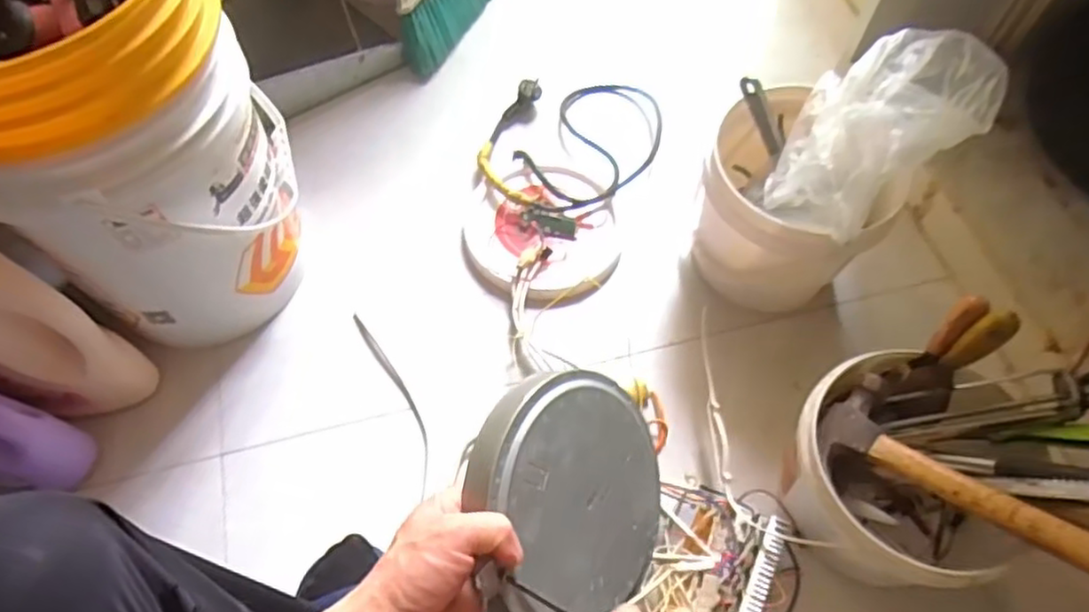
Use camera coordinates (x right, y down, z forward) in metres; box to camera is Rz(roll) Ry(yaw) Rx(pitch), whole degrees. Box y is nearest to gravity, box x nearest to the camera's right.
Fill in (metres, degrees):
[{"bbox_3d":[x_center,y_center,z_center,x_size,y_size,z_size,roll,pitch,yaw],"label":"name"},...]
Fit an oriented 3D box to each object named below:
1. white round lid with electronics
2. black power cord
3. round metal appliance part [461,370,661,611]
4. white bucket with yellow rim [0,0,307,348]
[{"bbox_3d":[-0.003,-0.105,0.965,0.209,0.037,0.215,0,61,0],"label":"white round lid with electronics"},{"bbox_3d":[0.040,-0.247,1.044,0.284,0.043,0.238,-17,63,-9],"label":"black power cord"},{"bbox_3d":[0.023,0.143,0.516,0.029,0.185,0.178,-7,68,44],"label":"round metal appliance part"},{"bbox_3d":[-0.438,-0.181,0.755,0.275,0.476,0.292,0,61,0],"label":"white bucket with yellow rim"}]

